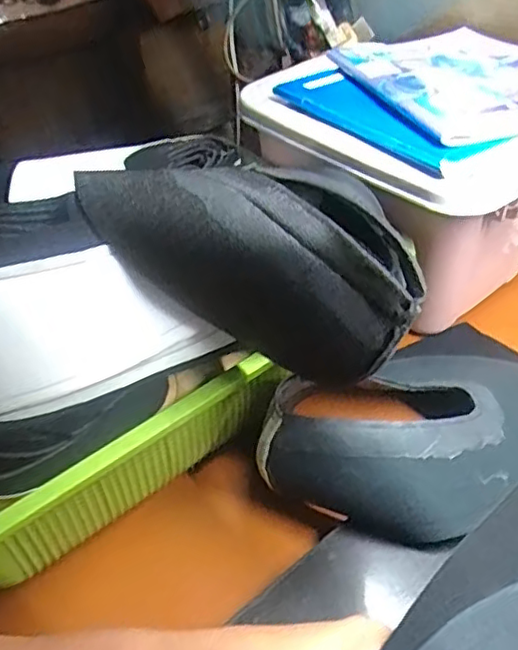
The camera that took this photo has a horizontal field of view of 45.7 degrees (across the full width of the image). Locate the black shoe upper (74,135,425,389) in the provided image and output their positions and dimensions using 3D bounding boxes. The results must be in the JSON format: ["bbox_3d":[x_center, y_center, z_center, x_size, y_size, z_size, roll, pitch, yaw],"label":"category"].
[{"bbox_3d":[0.001,-0.045,0.351,0.189,0.099,0.104,14,45,18],"label":"black shoe upper"}]

